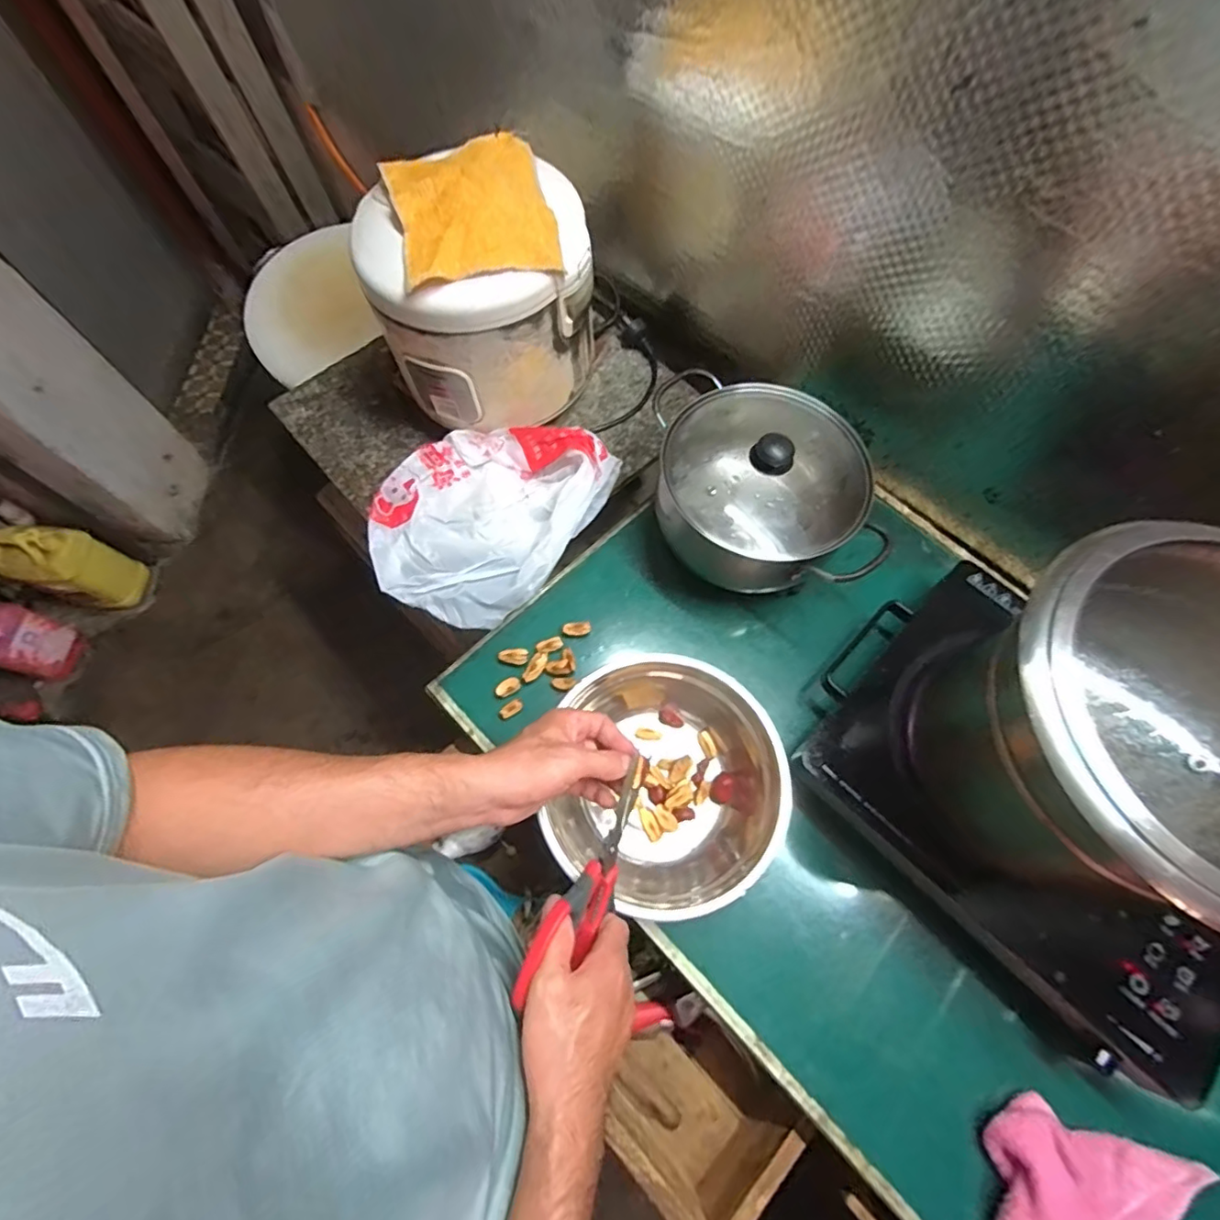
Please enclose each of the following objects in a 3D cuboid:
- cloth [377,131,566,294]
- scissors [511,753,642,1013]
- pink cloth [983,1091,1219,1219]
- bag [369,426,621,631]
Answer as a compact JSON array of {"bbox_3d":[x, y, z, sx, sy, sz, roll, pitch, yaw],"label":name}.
[{"bbox_3d":[-0.143,-0.415,0.576,0.153,0.031,0.171,-13,69,-7],"label":"cloth"},{"bbox_3d":[-0.015,0.213,0.431,0.038,0.062,0.172,29,57,10],"label":"scissors"},{"bbox_3d":[0.385,0.494,0.446,0.164,0.037,0.142,20,69,6],"label":"pink cloth"},{"bbox_3d":[-0.160,-0.126,0.688,0.239,0.060,0.270,27,70,9],"label":"bag"}]

